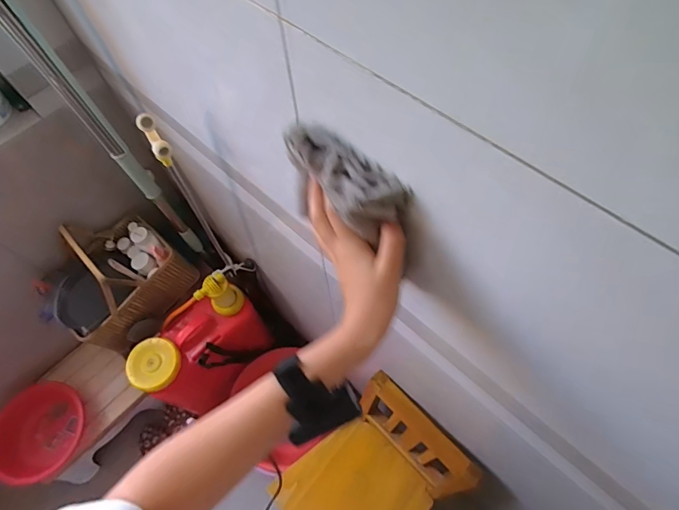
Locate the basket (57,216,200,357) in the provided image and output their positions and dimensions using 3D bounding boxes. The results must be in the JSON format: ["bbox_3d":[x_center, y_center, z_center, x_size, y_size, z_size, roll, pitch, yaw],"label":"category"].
[{"bbox_3d":[-0.556,0.059,1.052,0.227,0.238,0.297,30,68,18],"label":"basket"}]

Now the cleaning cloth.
[{"bbox_3d":[0.000,-0.064,0.348,0.115,0.040,0.046,43,72,11],"label":"cleaning cloth"}]

